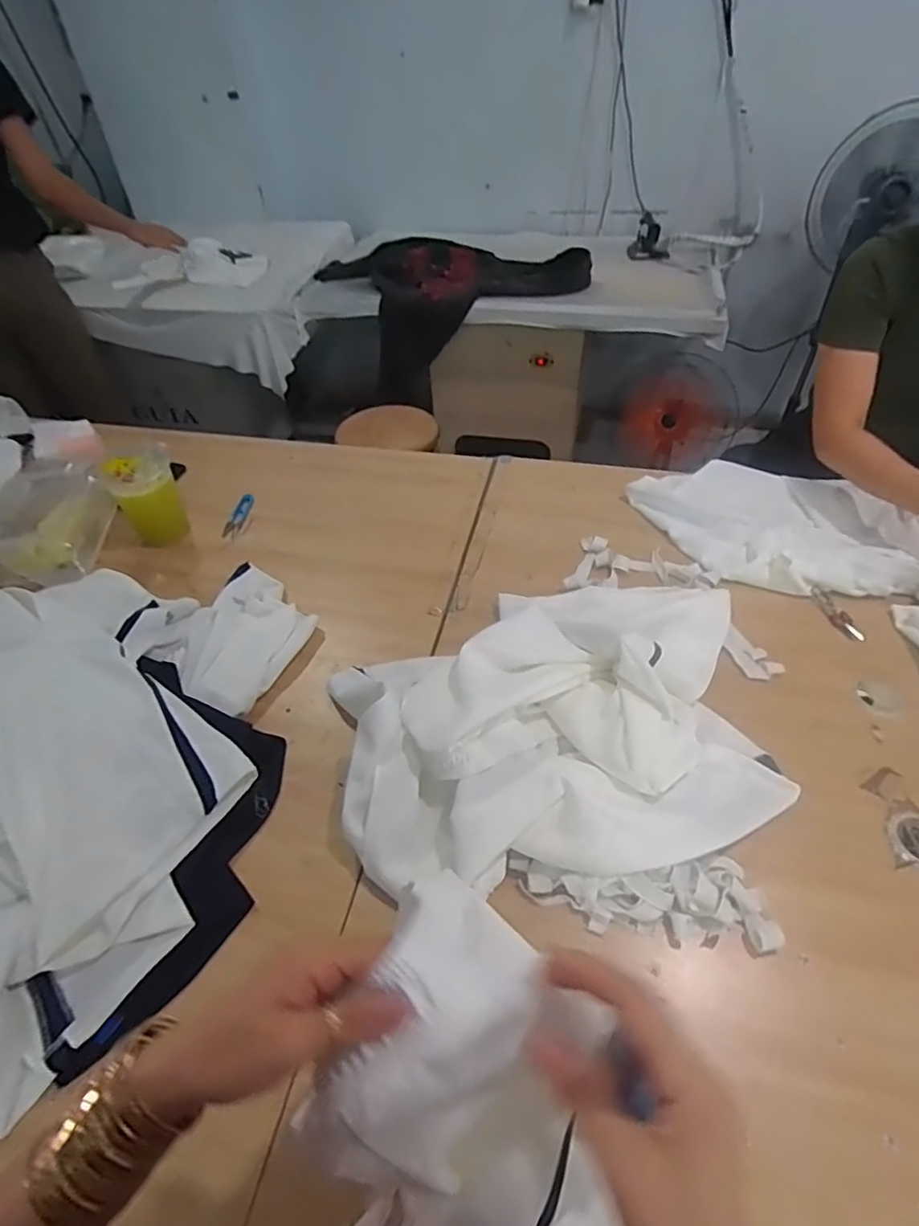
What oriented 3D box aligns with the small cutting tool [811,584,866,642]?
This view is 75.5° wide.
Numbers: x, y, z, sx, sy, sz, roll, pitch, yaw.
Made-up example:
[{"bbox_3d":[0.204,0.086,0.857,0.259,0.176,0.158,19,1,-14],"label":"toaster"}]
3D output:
[{"bbox_3d":[0.566,-0.001,0.886,0.032,0.011,0.104,-8,47,-2],"label":"small cutting tool"}]

